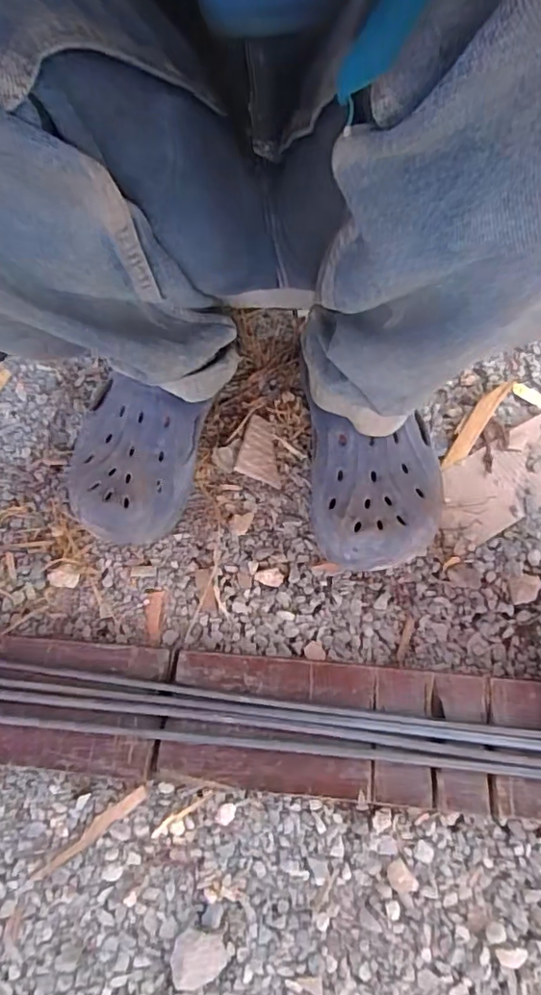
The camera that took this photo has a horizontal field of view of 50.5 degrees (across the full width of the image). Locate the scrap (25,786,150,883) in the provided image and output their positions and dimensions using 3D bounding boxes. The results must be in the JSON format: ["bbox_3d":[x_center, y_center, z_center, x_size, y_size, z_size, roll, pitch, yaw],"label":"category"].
[{"bbox_3d":[-0.127,0.235,0.402,0.090,0.004,0.012,-33,67,-13],"label":"scrap"}]

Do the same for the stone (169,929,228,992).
[{"bbox_3d":[-0.048,0.293,0.365,0.035,0.017,0.030,-16,64,-5],"label":"stone"}]

